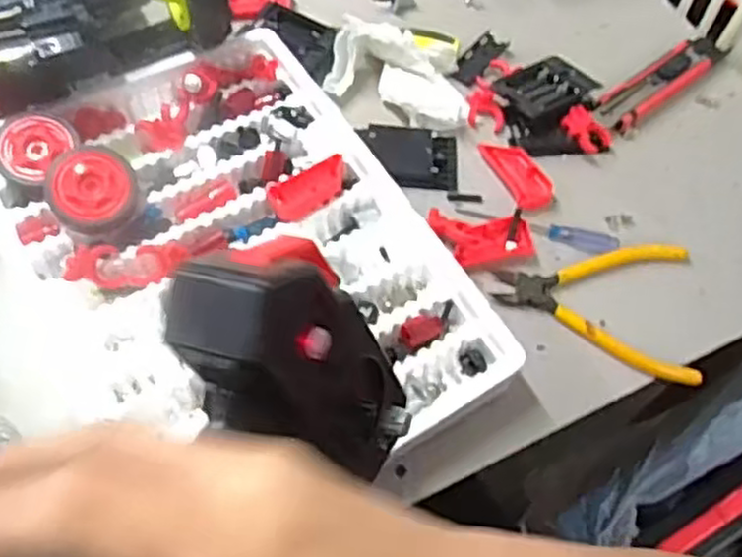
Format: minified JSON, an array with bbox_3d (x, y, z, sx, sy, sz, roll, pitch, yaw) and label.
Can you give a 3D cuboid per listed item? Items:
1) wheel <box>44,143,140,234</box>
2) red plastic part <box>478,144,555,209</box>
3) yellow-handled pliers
[{"bbox_3d":[-0.186,-0.058,0.492,0.056,0.031,0.055,2,60,-4],"label":"wheel"},{"bbox_3d":[0.116,-0.083,0.568,0.034,0.012,0.060,-21,64,-16],"label":"red plastic part"},{"bbox_3d":[0.162,0.017,0.524,0.141,0.013,0.103,6,60,-2],"label":"yellow-handled pliers"}]

